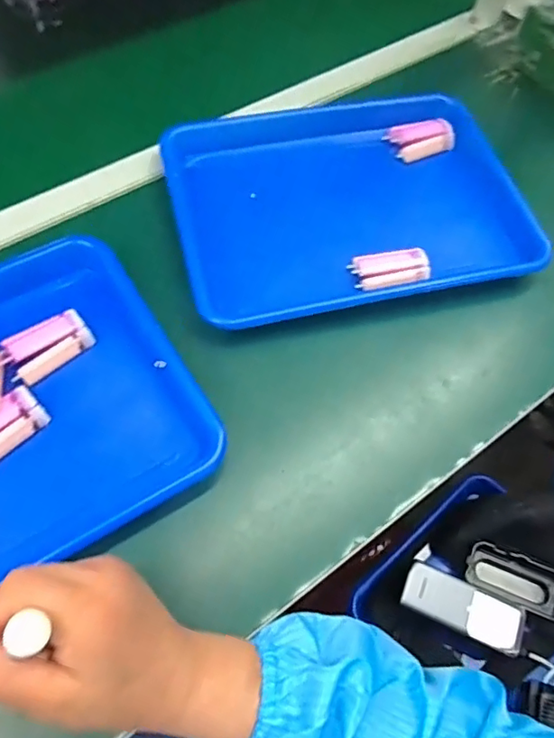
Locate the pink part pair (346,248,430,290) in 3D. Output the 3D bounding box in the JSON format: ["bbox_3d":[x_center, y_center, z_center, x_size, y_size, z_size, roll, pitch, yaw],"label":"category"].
[{"bbox_3d":[0.103,-0.092,0.497,0.069,0.013,0.038,-9,62,-8],"label":"pink part pair"}]

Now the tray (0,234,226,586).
[{"bbox_3d":[-0.233,0.041,0.395,0.326,0.034,0.261,-29,66,-18],"label":"tray"}]

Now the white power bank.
[{"bbox_3d":[0.198,0.253,0.581,0.126,0.015,0.049,22,62,9],"label":"white power bank"}]

